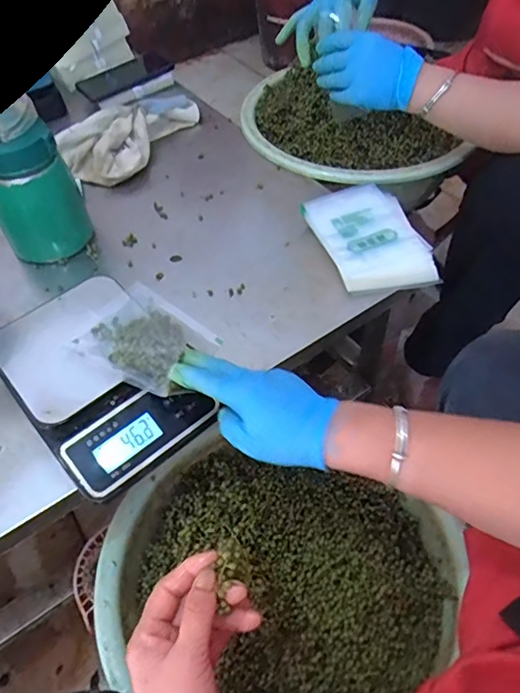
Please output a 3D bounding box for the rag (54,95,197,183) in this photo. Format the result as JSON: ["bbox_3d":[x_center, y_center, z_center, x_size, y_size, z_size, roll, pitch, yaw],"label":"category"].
[{"bbox_3d":[-0.196,-0.337,0.806,0.116,0.053,0.229,26,58,21],"label":"rag"}]

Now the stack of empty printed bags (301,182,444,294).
[{"bbox_3d":[0.134,-0.134,0.637,0.114,0.026,0.187,-18,53,-11],"label":"stack of empty printed bags"}]

